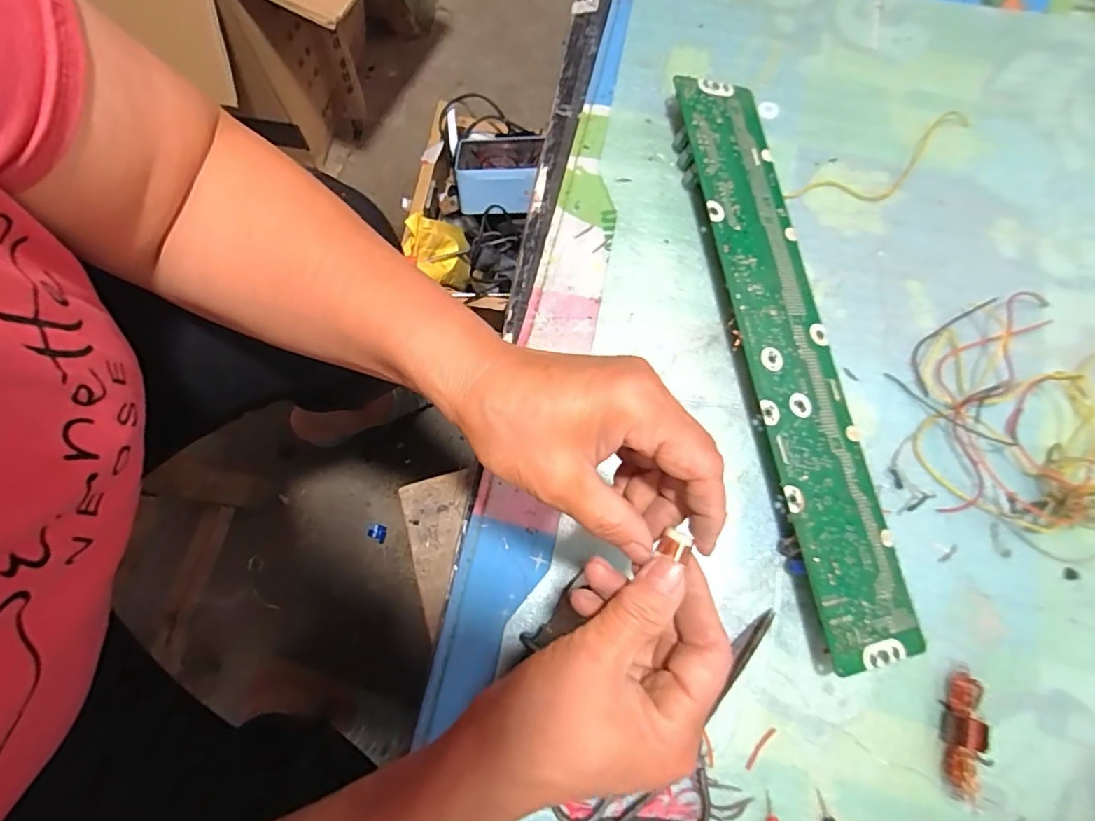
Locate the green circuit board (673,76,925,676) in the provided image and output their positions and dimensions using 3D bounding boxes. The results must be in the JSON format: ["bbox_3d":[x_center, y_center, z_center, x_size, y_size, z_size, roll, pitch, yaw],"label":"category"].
[{"bbox_3d":[0.196,-0.059,0.455,0.084,0.035,0.498,-9,76,-1],"label":"green circuit board"}]

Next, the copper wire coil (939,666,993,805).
[{"bbox_3d":[0.291,0.226,0.385,0.019,0.019,0.084,8,76,3],"label":"copper wire coil"}]

